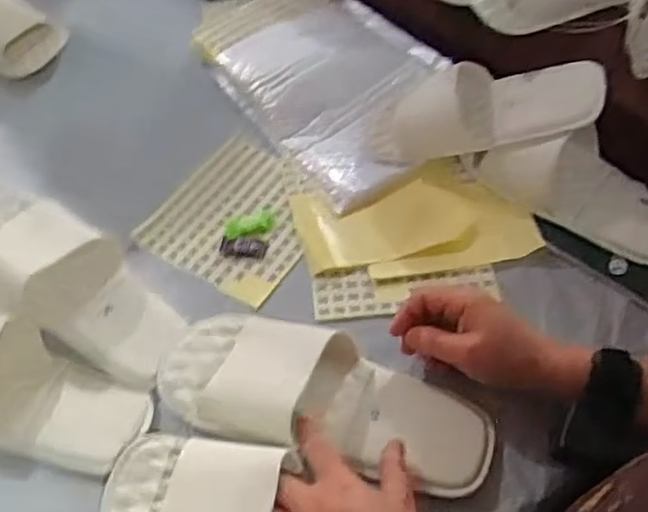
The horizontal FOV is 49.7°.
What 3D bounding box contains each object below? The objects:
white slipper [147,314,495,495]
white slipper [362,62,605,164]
[{"bbox_3d":[0.000,0.106,0.564,0.269,0.044,0.109,15,55,8],"label":"white slipper"},{"bbox_3d":[0.155,-0.156,0.705,0.235,0.056,0.091,-6,49,27],"label":"white slipper"}]

